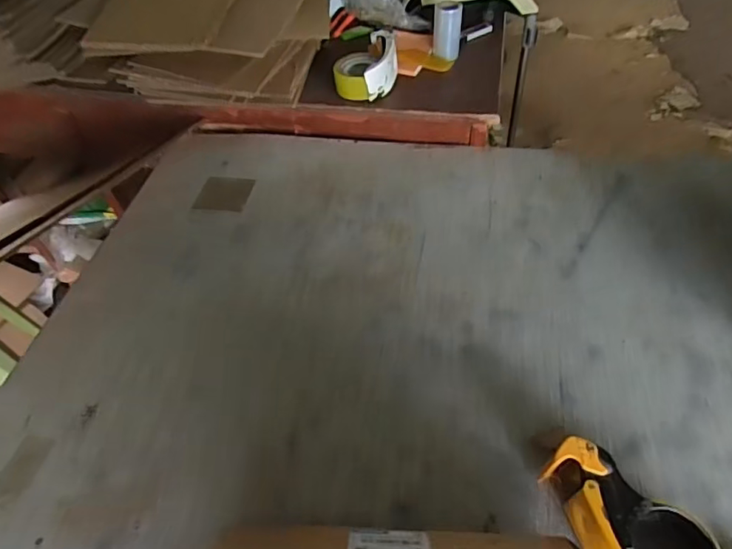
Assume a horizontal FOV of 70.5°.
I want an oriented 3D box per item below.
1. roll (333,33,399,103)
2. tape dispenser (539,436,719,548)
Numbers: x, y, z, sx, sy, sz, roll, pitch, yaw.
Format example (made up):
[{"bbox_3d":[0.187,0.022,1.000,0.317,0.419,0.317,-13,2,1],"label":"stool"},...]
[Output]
[{"bbox_3d":[0.000,-0.398,0.993,0.121,0.072,0.129,-1,49,1],"label":"roll"},{"bbox_3d":[0.258,0.245,0.509,0.091,0.066,0.163,-22,50,-16],"label":"tape dispenser"}]

